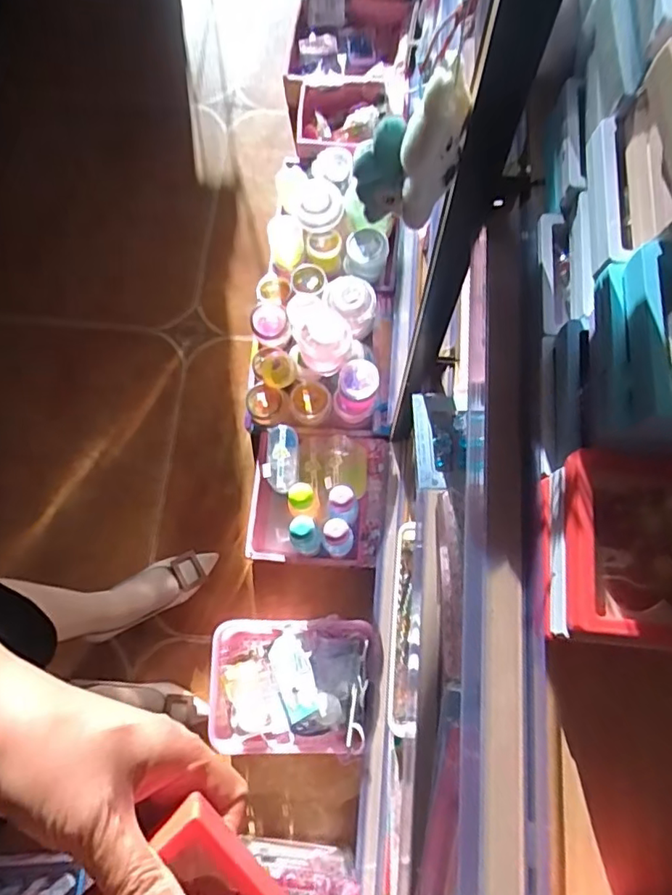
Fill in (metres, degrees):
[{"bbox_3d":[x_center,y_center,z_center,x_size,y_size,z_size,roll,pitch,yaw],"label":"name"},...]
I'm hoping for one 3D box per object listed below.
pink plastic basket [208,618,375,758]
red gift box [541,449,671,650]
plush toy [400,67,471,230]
[{"bbox_3d":[-0.073,0.393,0.934,0.273,0.088,0.206,-2,74,0],"label":"pink plastic basket"},{"bbox_3d":[0.164,0.054,0.292,0.097,0.042,0.093,5,74,2],"label":"red gift box"},{"bbox_3d":[0.061,-0.186,0.360,0.034,0.097,0.039,13,74,4],"label":"plush toy"}]

